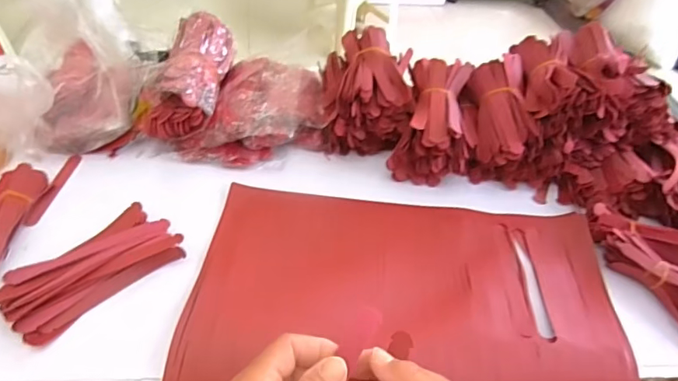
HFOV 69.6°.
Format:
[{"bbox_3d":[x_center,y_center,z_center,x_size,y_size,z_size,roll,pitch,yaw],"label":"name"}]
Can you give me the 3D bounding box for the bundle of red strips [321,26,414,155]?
[{"bbox_3d":[0.034,-0.134,0.666,0.106,0.104,0.148,3,44,-5],"label":"bundle of red strips"}]

